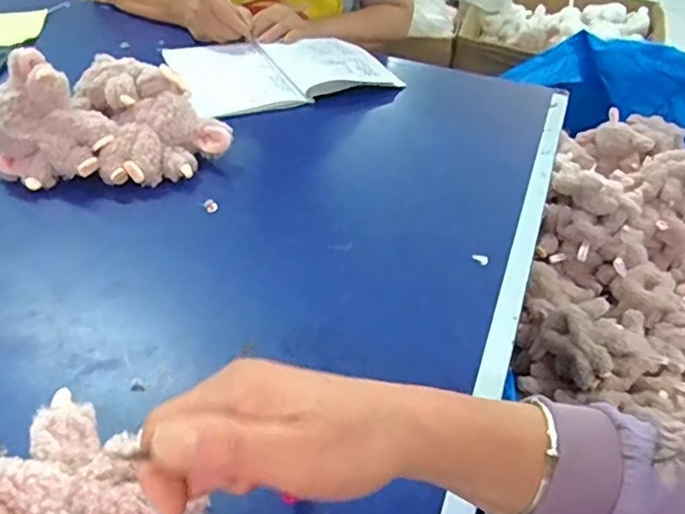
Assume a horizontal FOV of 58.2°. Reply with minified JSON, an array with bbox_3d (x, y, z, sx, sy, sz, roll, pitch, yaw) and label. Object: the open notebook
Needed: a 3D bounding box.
[{"bbox_3d":[-0.080,-0.248,0.794,0.260,0.020,0.188,-10,44,-16],"label":"open notebook"}]

